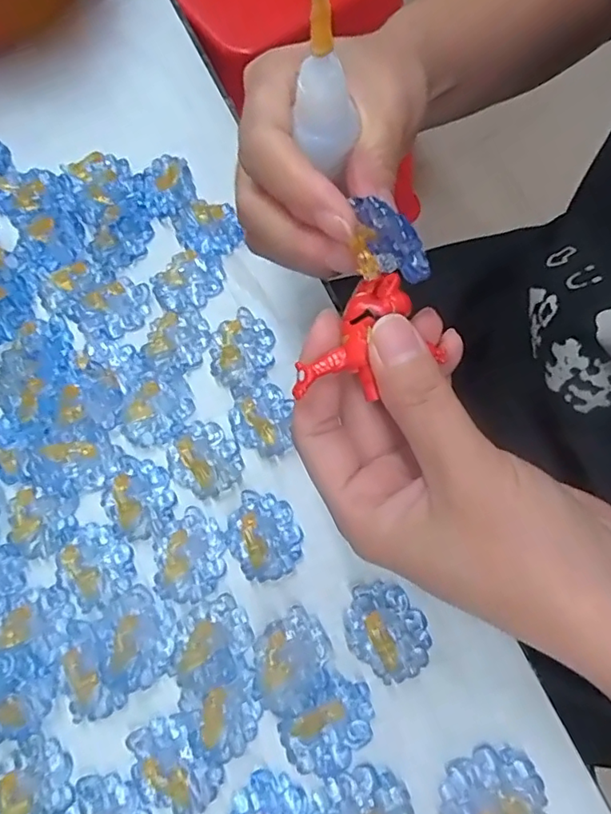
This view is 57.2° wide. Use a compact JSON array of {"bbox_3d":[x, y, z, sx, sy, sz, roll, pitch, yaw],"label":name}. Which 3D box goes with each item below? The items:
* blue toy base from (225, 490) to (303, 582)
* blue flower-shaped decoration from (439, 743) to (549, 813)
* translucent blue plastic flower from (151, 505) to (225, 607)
[{"bbox_3d":[-0.019,0.055,0.241,0.031,0.006,0.037,-26,71,-4],"label":"blue toy base"},{"bbox_3d":[0.067,0.142,0.203,0.037,0.009,0.030,-26,71,-4],"label":"blue flower-shaped decoration"},{"bbox_3d":[-0.050,0.063,0.239,0.029,0.005,0.038,-10,71,2],"label":"translucent blue plastic flower"}]

